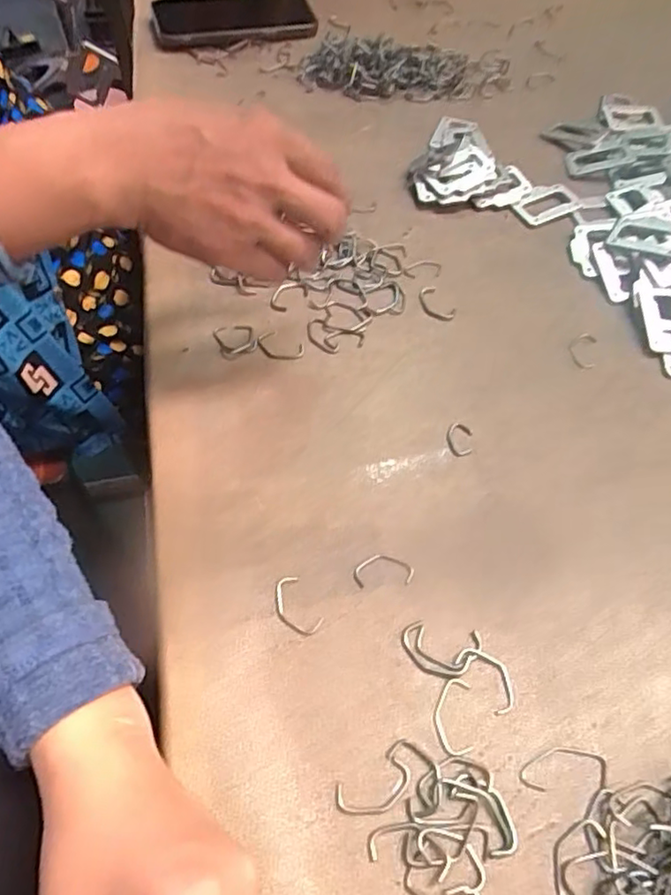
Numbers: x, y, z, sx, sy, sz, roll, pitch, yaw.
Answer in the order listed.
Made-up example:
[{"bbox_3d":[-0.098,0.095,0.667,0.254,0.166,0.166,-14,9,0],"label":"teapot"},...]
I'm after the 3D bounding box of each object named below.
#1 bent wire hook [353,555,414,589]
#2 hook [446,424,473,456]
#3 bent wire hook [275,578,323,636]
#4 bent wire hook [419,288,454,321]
[{"bbox_3d":[0.025,0.064,0.324,0.032,0.004,0.017,-4,57,-5],"label":"bent wire hook"},{"bbox_3d":[0.075,-0.005,0.372,0.016,0.004,0.024,8,57,3],"label":"hook"},{"bbox_3d":[-0.021,0.081,0.311,0.018,0.004,0.032,-24,61,-17],"label":"bent wire hook"},{"bbox_3d":[0.069,-0.100,0.428,0.020,0.004,0.031,-32,63,-21],"label":"bent wire hook"}]

